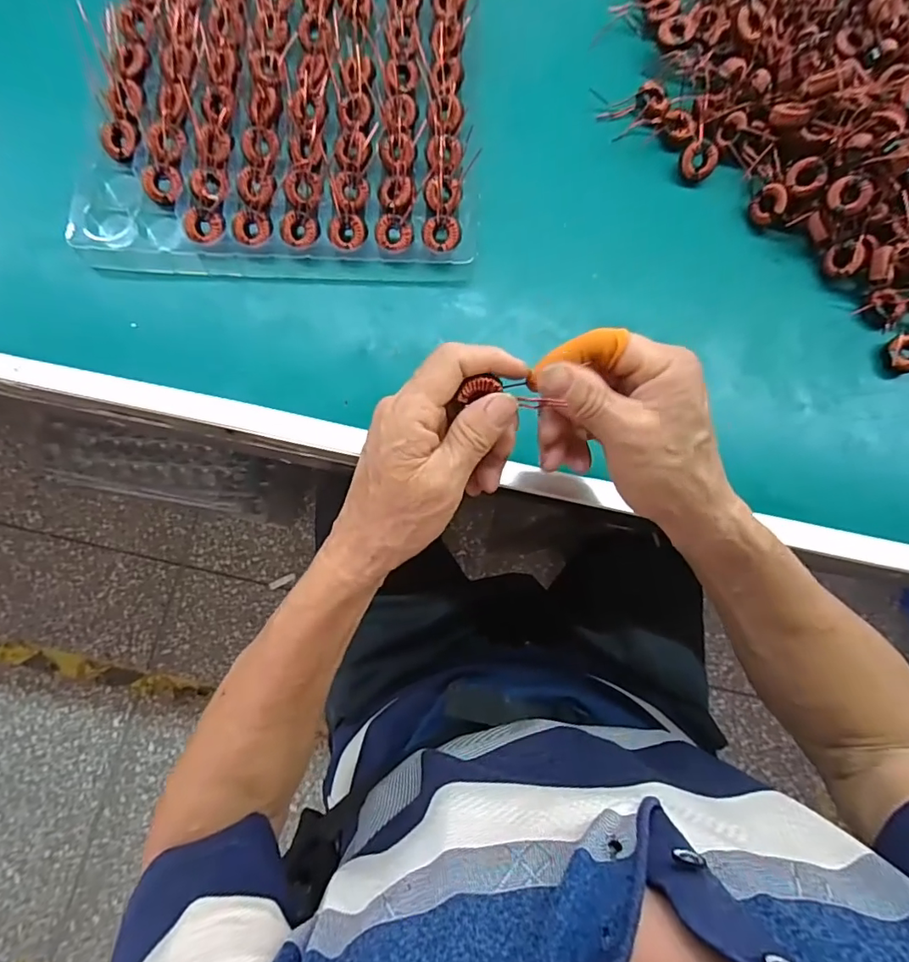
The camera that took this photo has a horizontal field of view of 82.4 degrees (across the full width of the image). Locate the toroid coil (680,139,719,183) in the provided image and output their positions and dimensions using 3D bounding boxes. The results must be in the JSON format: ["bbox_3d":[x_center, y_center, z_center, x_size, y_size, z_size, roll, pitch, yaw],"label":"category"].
[{"bbox_3d":[0.186,-0.243,0.394,0.026,0.008,0.026,1,117,1],"label":"toroid coil"}]

